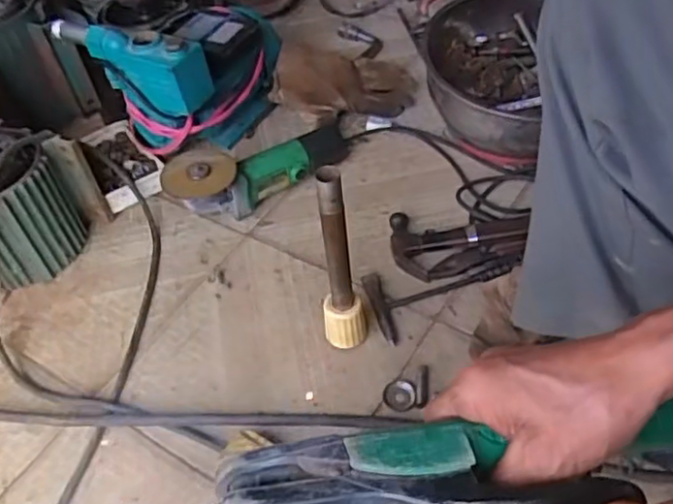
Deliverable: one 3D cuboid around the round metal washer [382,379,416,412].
[{"bbox_3d":[0.069,0.158,0.722,0.035,0.005,0.038,-5,49,3],"label":"round metal washer"}]

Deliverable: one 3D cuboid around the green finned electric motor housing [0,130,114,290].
[{"bbox_3d":[-0.422,-0.060,0.871,0.127,0.158,0.168,19,54,22],"label":"green finned electric motor housing"}]

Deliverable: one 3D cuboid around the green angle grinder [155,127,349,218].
[{"bbox_3d":[-0.104,-0.115,0.935,0.286,0.079,0.081,-21,49,-29],"label":"green angle grinder"}]

